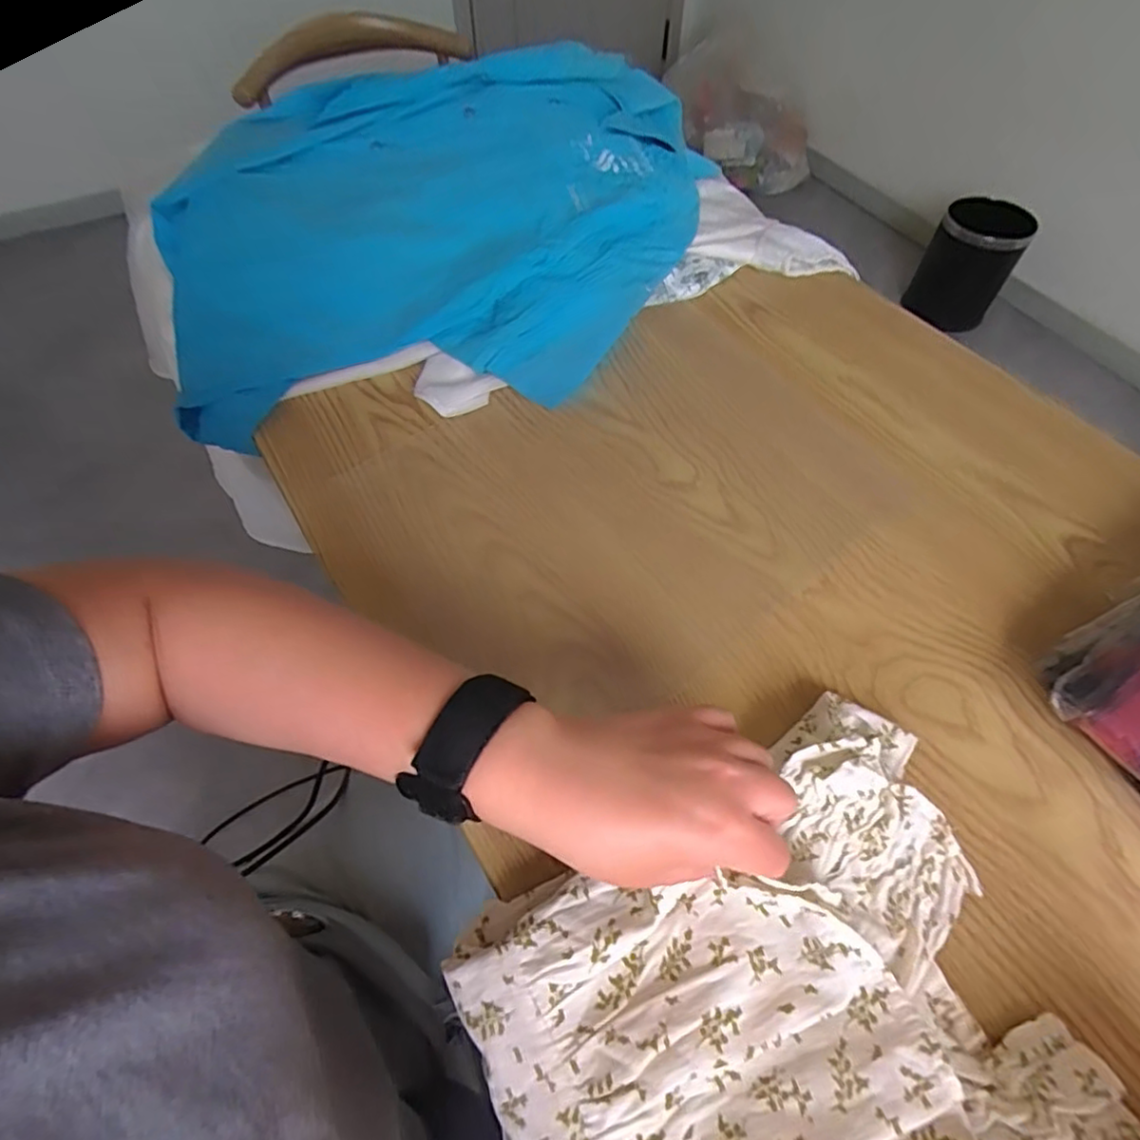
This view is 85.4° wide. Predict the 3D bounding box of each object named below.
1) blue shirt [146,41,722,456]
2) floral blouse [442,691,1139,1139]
[{"bbox_3d":[-0.115,-0.340,0.623,0.559,0.142,0.422,-13,60,-8],"label":"blue shirt"},{"bbox_3d":[0.108,0.223,0.259,0.255,0.047,0.261,-23,59,-12],"label":"floral blouse"}]

